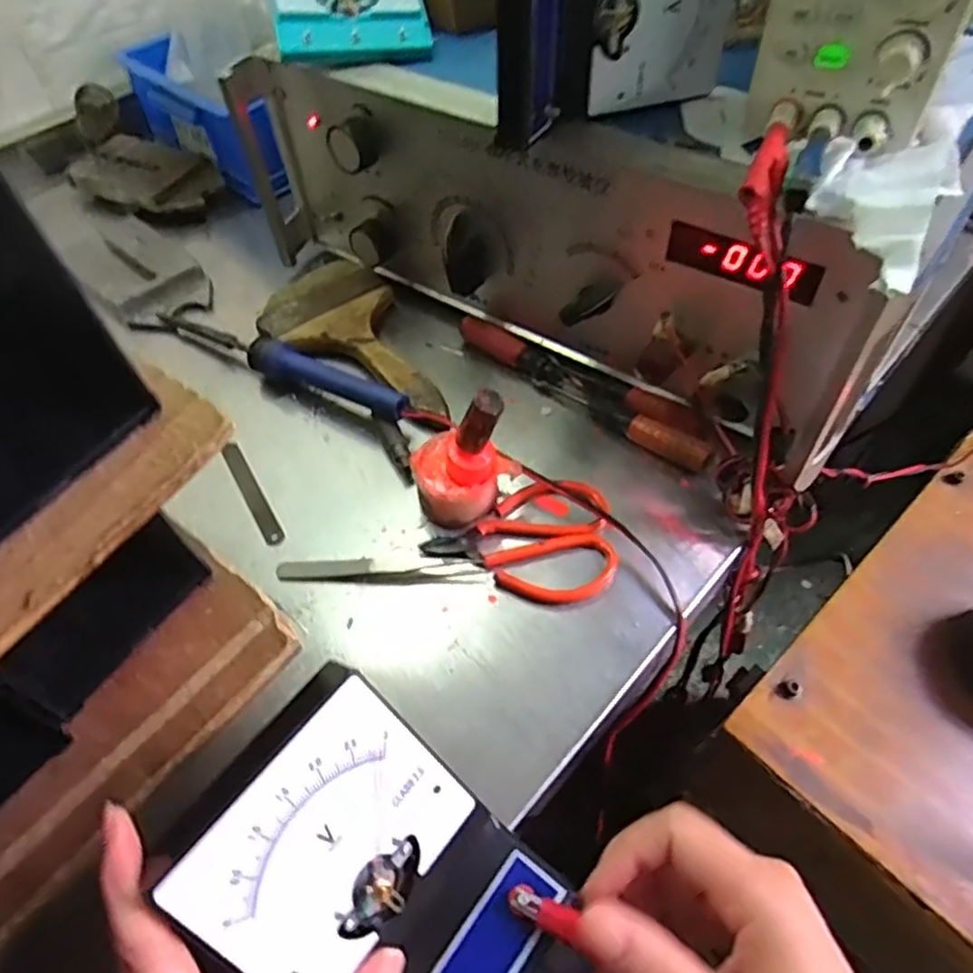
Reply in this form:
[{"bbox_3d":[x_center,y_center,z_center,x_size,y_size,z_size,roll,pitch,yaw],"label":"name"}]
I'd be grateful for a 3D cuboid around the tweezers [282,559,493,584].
[{"bbox_3d":[-0.059,0.047,0.384,0.118,0.004,0.014,1,53,4],"label":"tweezers"}]

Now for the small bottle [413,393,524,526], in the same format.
[{"bbox_3d":[-0.014,-0.017,0.376,0.055,0.085,0.043,6,53,8],"label":"small bottle"}]

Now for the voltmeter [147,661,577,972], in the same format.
[{"bbox_3d":[-0.043,0.140,0.248,0.121,0.078,0.091,31,60,24],"label":"voltmeter"}]

